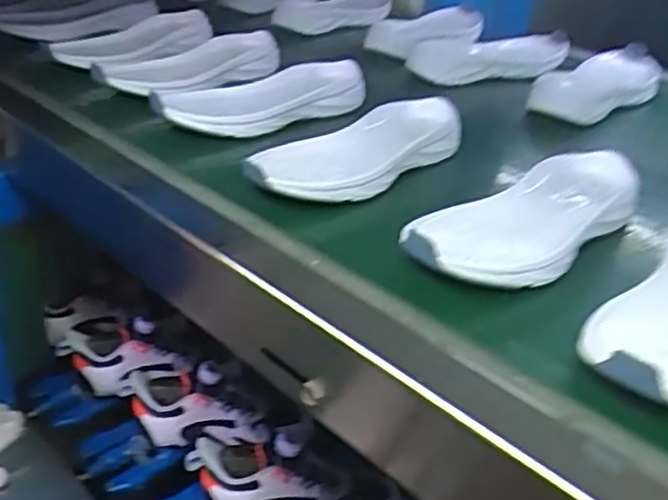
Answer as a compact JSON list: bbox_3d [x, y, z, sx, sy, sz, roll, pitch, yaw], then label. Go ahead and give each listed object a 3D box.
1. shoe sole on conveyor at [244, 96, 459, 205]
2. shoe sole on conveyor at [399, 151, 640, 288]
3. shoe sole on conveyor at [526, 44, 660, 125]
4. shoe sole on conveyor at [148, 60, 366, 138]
[{"bbox_3d":[0.021,-0.087,0.600,0.215,0.035,0.089,-29,41,-36],"label":"shoe sole on conveyor"},{"bbox_3d":[0.144,-0.024,0.504,0.214,0.032,0.082,-23,38,-30],"label":"shoe sole on conveyor"},{"bbox_3d":[0.299,-0.188,0.786,0.084,0.030,0.207,26,41,37],"label":"shoe sole on conveyor"},{"bbox_3d":[-0.072,-0.150,0.700,0.207,0.038,0.090,-18,36,-24],"label":"shoe sole on conveyor"}]

